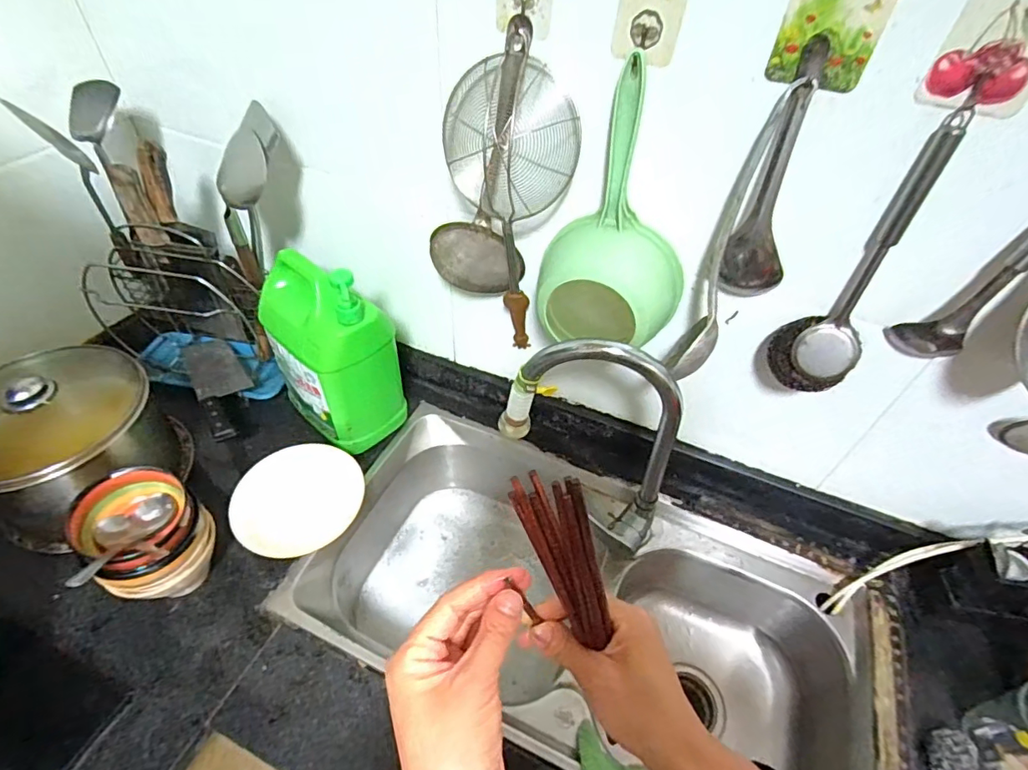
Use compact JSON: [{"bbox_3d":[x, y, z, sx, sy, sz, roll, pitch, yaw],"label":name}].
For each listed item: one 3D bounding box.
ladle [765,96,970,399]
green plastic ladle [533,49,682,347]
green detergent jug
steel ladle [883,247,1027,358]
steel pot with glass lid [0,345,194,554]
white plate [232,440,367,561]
[{"bbox_3d":[0.343,-0.109,0.511,0.084,0.274,0.052,20,49,15],"label":"ladle"},{"bbox_3d":[0.106,-0.163,0.560,0.171,0.269,0.088,24,50,18],"label":"green plastic ladle"},{"bbox_3d":[-0.282,-0.054,0.776,0.183,0.274,0.124,29,52,22],"label":"green detergent jug"},{"bbox_3d":[0.443,-0.114,0.480,0.046,0.224,0.060,-21,52,-22],"label":"steel ladle"},{"bbox_3d":[-0.592,0.083,0.702,0.202,0.192,0.231,30,52,22],"label":"steel pot with glass lid"},{"bbox_3d":[-0.300,0.155,0.721,0.164,0.015,0.169,2,47,-2],"label":"white plate"}]

